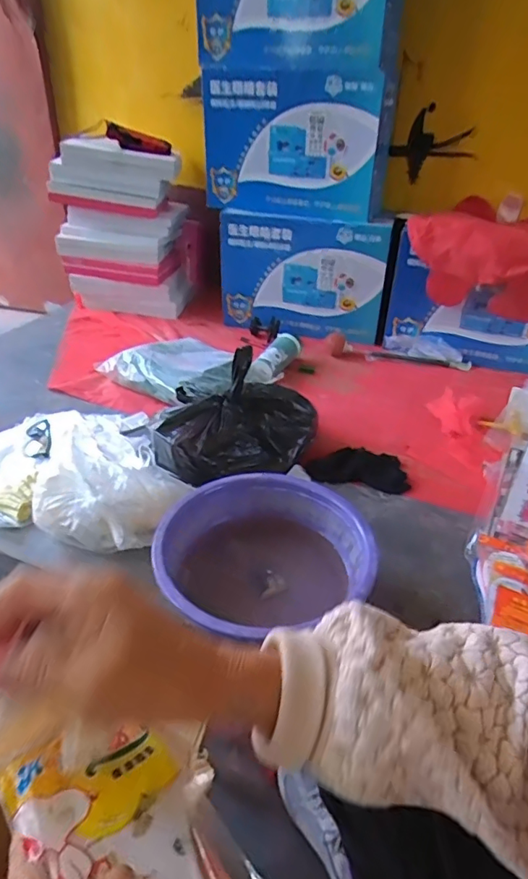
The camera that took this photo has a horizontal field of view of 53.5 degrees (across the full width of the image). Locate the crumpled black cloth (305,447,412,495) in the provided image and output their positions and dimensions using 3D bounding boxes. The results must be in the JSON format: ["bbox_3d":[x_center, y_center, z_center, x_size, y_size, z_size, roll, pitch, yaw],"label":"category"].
[{"bbox_3d":[0.177,0.062,0.993,0.186,0.040,0.107,-2,34,-7],"label":"crumpled black cloth"}]

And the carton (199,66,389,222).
[{"bbox_3d":[0.064,-0.729,1.296,0.459,0.292,0.105,17,36,20],"label":"carton"}]

